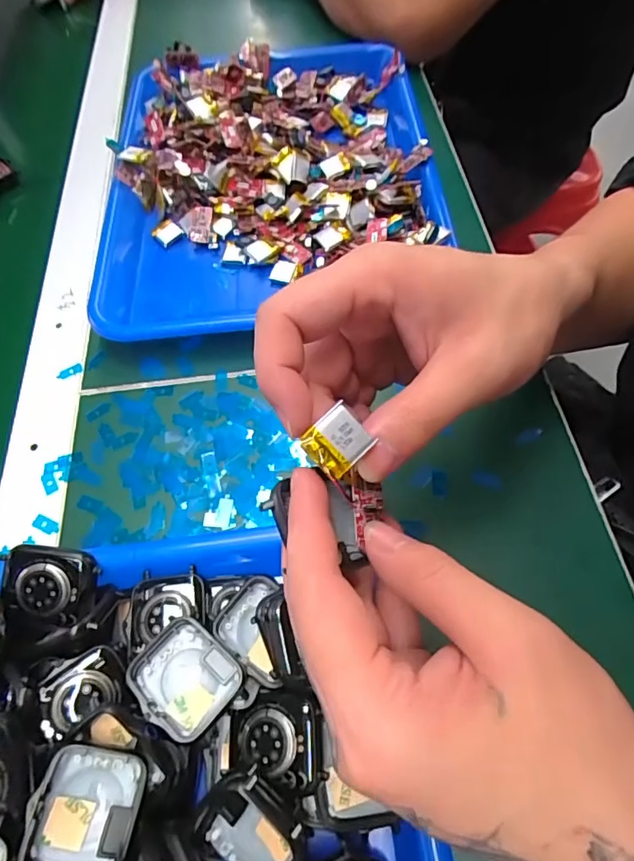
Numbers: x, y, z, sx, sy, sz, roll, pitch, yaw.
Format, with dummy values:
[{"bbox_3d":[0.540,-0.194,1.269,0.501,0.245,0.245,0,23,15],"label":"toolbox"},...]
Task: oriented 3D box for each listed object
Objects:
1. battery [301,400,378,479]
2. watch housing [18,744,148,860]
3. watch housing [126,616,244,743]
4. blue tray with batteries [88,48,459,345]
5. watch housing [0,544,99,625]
[{"bbox_3d":[0.007,0.004,0.171,0.017,0.004,0.021,45,74,1],"label":"battery"},{"bbox_3d":[-0.088,0.144,0.190,0.036,0.010,0.041,15,66,-8],"label":"watch housing"},{"bbox_3d":[-0.057,0.106,0.215,0.042,0.011,0.037,36,69,20],"label":"watch housing"},{"bbox_3d":[-0.041,-0.209,0.403,0.266,0.042,0.328,-6,61,1],"label":"blue tray with batteries"},{"bbox_3d":[-0.129,0.074,0.240,0.044,0.014,0.036,8,84,-4],"label":"watch housing"}]

